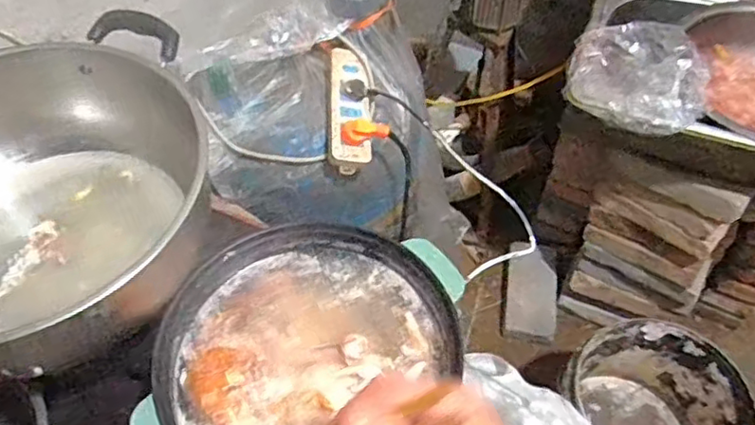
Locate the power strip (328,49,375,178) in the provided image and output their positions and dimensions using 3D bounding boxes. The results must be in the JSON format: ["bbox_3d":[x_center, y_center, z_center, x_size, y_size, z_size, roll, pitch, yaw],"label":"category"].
[{"bbox_3d":[-0.036,-0.147,0.862,0.067,0.046,0.182,-1,75,-1],"label":"power strip"}]

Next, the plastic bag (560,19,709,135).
[{"bbox_3d":[0.419,-0.230,1.000,0.209,0.078,0.216,20,56,14],"label":"plastic bag"}]

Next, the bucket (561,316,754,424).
[{"bbox_3d":[0.483,0.379,1.132,0.274,0.265,0.296,0,54,0],"label":"bucket"}]

